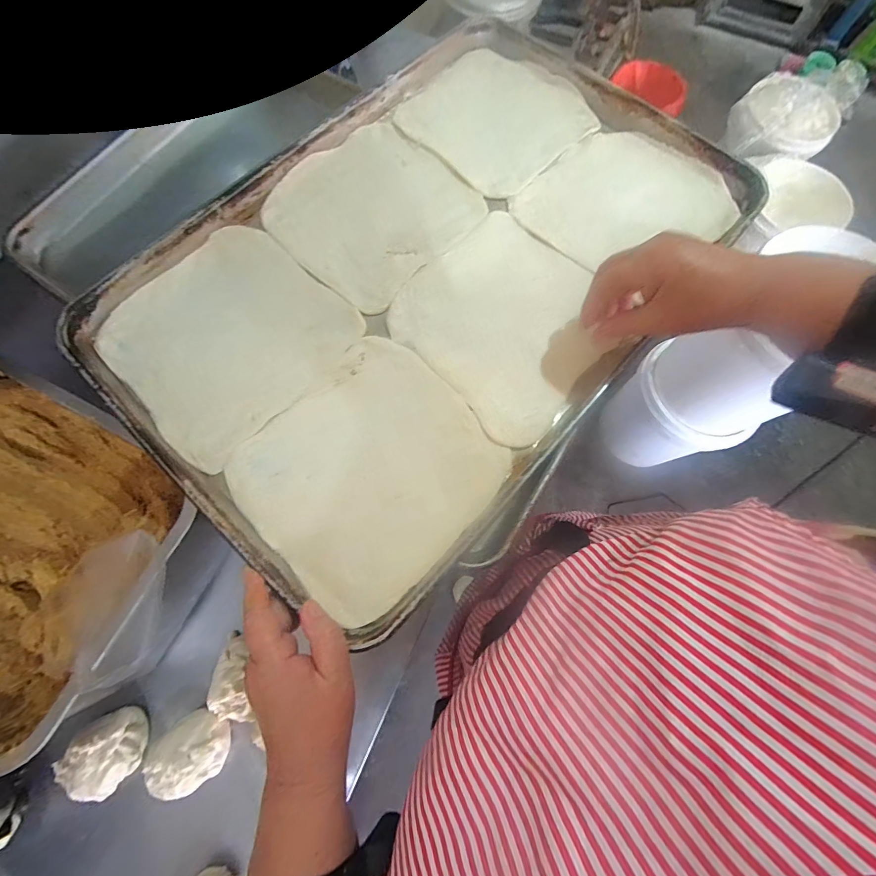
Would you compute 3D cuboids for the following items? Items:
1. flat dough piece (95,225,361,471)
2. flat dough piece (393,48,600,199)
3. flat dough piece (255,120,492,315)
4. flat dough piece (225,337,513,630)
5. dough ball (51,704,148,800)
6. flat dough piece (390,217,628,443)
[{"bbox_3d":[-0.196,-0.097,0.372,0.197,0.009,0.194,44,78,12],"label":"flat dough piece"},{"bbox_3d":[0.066,-0.369,0.451,0.177,0.009,0.187,-41,78,-11],"label":"flat dough piece"},{"bbox_3d":[-0.068,-0.241,0.412,0.184,0.006,0.190,41,77,11],"label":"flat dough piece"},{"bbox_3d":[-0.056,0.025,0.331,0.180,0.013,0.195,43,78,11],"label":"flat dough piece"},{"bbox_3d":[-0.331,0.315,0.392,0.071,0.038,0.061,-43,78,-12],"label":"dough ball"},{"bbox_3d":[0.069,-0.113,0.377,0.180,0.009,0.189,-41,78,-11],"label":"flat dough piece"}]

